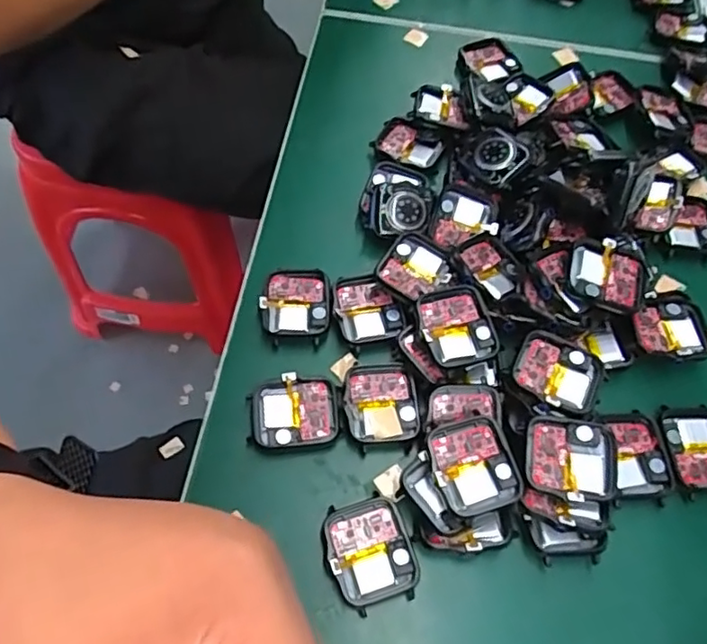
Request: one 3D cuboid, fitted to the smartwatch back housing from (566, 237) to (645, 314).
[{"bbox_3d":[0.136,-0.026,0.326,0.040,0.005,0.037,17,70,3],"label":"smartwatch back housing"}]

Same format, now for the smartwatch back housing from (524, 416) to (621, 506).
[{"bbox_3d":[0.103,0.064,0.284,0.041,0.005,0.038,7,66,1],"label":"smartwatch back housing"}]

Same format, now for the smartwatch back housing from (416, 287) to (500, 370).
[{"bbox_3d":[0.054,0.004,0.318,0.038,0.015,0.042,-12,62,-6],"label":"smartwatch back housing"}]

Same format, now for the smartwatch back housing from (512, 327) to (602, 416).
[{"bbox_3d":[0.104,0.026,0.305,0.043,0.004,0.037,24,64,7],"label":"smartwatch back housing"}]

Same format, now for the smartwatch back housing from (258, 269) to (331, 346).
[{"bbox_3d":[-0.032,-0.010,0.339,0.038,0.008,0.045,-3,61,-1],"label":"smartwatch back housing"}]

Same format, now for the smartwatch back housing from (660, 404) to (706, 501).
[{"bbox_3d":[0.179,0.065,0.309,0.036,0.008,0.046,-6,62,-3],"label":"smartwatch back housing"}]

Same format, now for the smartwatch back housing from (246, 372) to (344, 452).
[{"bbox_3d":[-0.030,0.046,0.309,0.046,0.007,0.036,-5,62,-2],"label":"smartwatch back housing"}]

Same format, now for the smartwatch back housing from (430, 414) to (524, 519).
[{"bbox_3d":[0.056,0.066,0.280,0.037,0.007,0.043,-14,66,-7],"label":"smartwatch back housing"}]

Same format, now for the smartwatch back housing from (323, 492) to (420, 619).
[{"bbox_3d":[0.008,0.107,0.280,0.038,0.014,0.045,-16,63,-8],"label":"smartwatch back housing"}]

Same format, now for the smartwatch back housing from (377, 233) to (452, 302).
[{"bbox_3d":[0.035,-0.030,0.338,0.035,0.015,0.040,32,66,16],"label":"smartwatch back housing"}]

